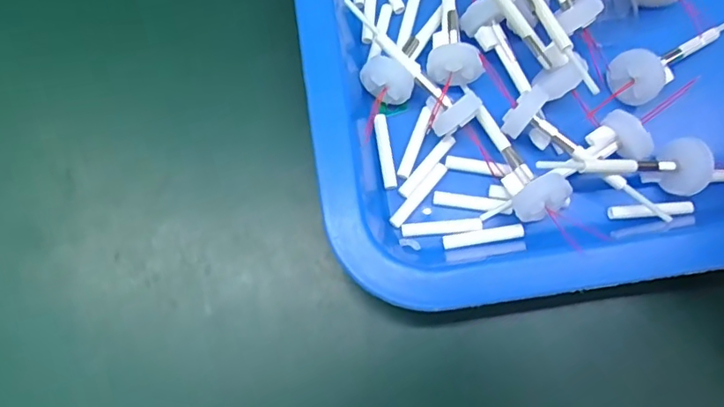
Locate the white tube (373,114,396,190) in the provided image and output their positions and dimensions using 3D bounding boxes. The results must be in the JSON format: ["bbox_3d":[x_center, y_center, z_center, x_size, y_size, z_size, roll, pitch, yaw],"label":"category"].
[{"bbox_3d":[0.009,-0.021,0.220,0.005,0.004,0.030,-8,77,0],"label":"white tube"}]

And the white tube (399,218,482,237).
[{"bbox_3d":[0.030,0.009,0.212,0.030,0.004,0.005,-5,77,0],"label":"white tube"}]

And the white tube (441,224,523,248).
[{"bbox_3d":[0.046,0.012,0.211,0.030,0.004,0.005,-9,77,-1],"label":"white tube"}]

